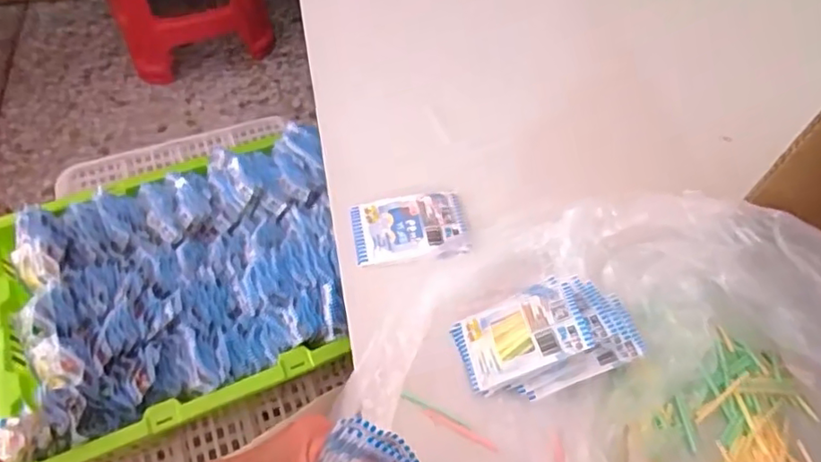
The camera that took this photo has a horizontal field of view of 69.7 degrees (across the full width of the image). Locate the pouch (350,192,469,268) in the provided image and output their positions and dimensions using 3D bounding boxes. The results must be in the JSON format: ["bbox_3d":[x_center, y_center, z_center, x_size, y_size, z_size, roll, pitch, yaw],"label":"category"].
[{"bbox_3d":[0.000,-0.003,0.563,0.108,0.017,0.071,-8,59,-8],"label":"pouch"}]

